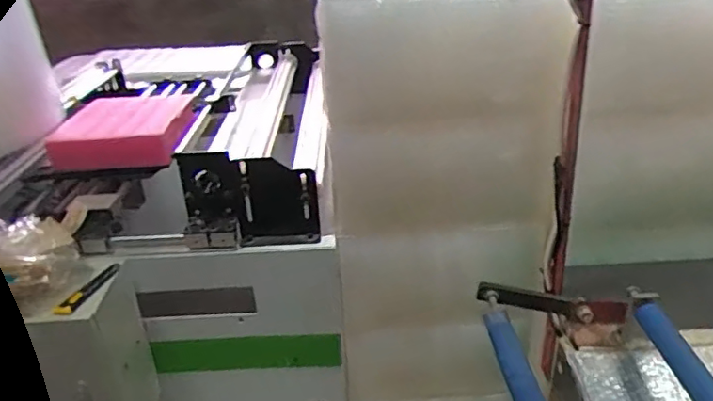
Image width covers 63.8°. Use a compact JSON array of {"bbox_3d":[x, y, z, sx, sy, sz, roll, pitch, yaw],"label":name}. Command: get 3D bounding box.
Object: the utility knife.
[{"bbox_3d":[-0.537,0.178,1.163,0.034,0.024,0.165,9,31,23],"label":"utility knife"}]

